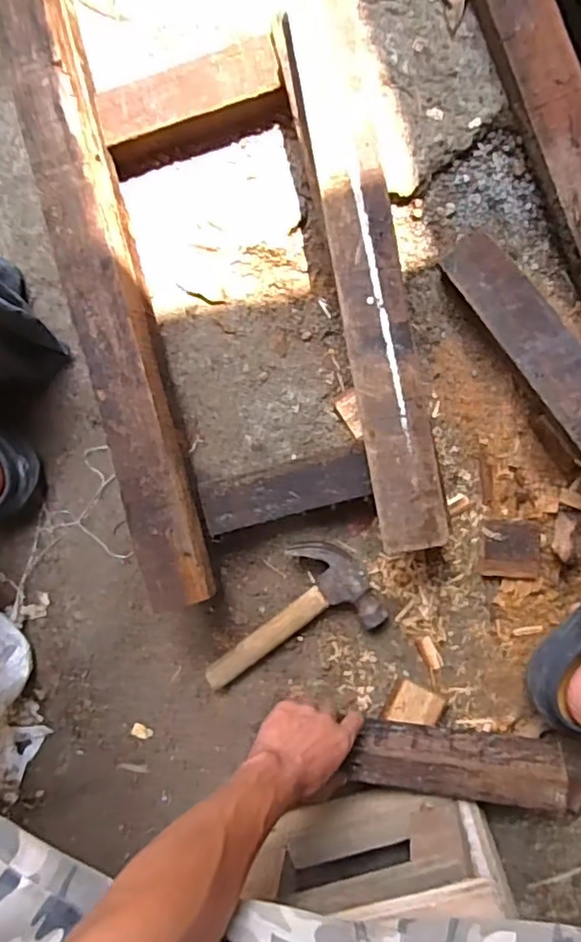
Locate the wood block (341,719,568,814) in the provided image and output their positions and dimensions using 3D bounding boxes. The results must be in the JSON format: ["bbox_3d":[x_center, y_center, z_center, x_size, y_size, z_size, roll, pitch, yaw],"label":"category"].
[{"bbox_3d":[0.172,0.303,0.641,0.204,0.057,0.051,0,91,15],"label":"wood block"}]

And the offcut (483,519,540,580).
[{"bbox_3d":[0.239,0.085,0.669,0.056,0.021,0.062,0,92,7],"label":"offcut"}]

